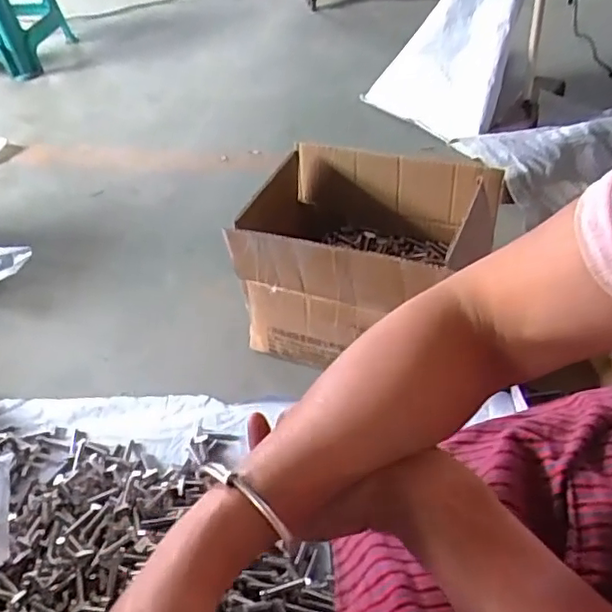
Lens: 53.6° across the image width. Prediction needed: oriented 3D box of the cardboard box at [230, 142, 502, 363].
[{"bbox_3d":[0.080,-0.076,0.932,0.338,0.235,0.251,12,49,25],"label":"cardboard box"}]

